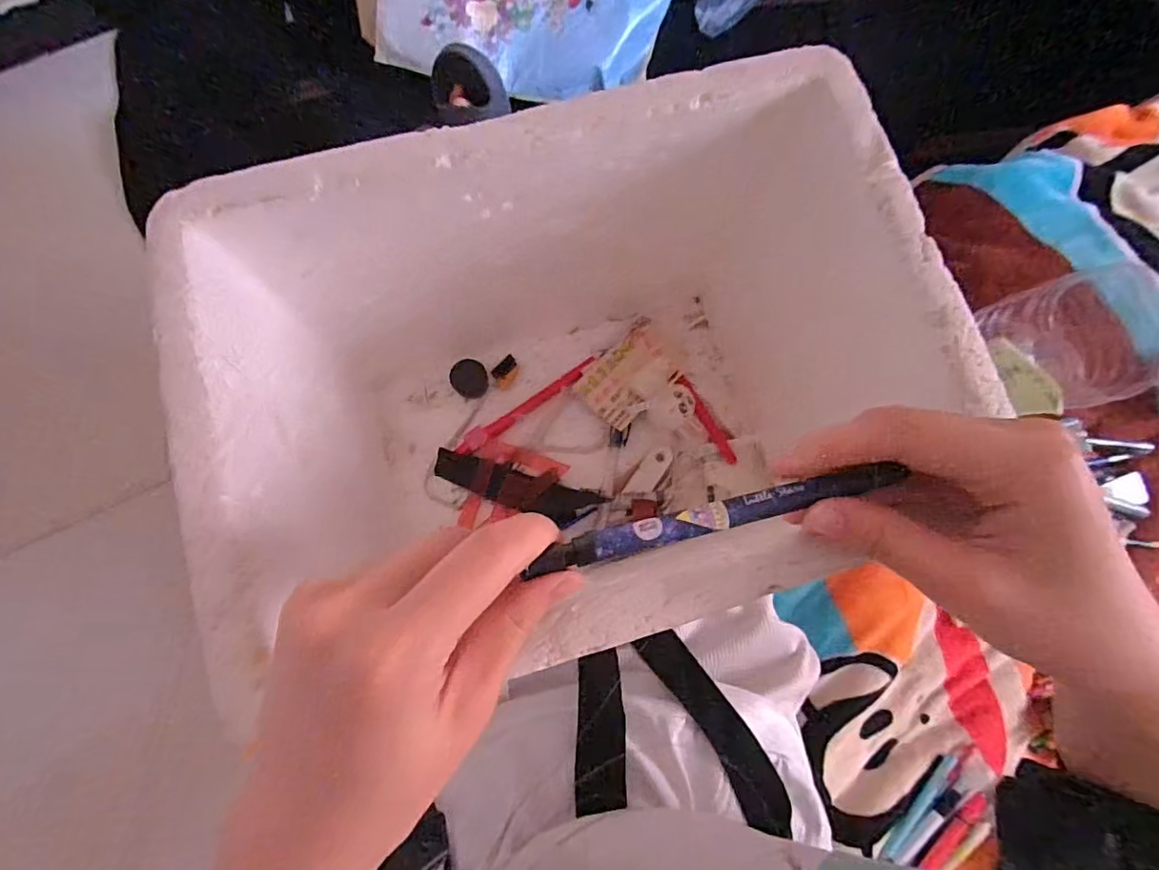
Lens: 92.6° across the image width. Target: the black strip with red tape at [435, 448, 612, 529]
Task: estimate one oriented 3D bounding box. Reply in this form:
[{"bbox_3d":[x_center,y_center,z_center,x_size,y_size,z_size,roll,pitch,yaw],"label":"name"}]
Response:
[{"bbox_3d":[-0.050,0.044,0.446,0.134,0.013,0.031,17,88,-3],"label":"black strip with red tape"}]

